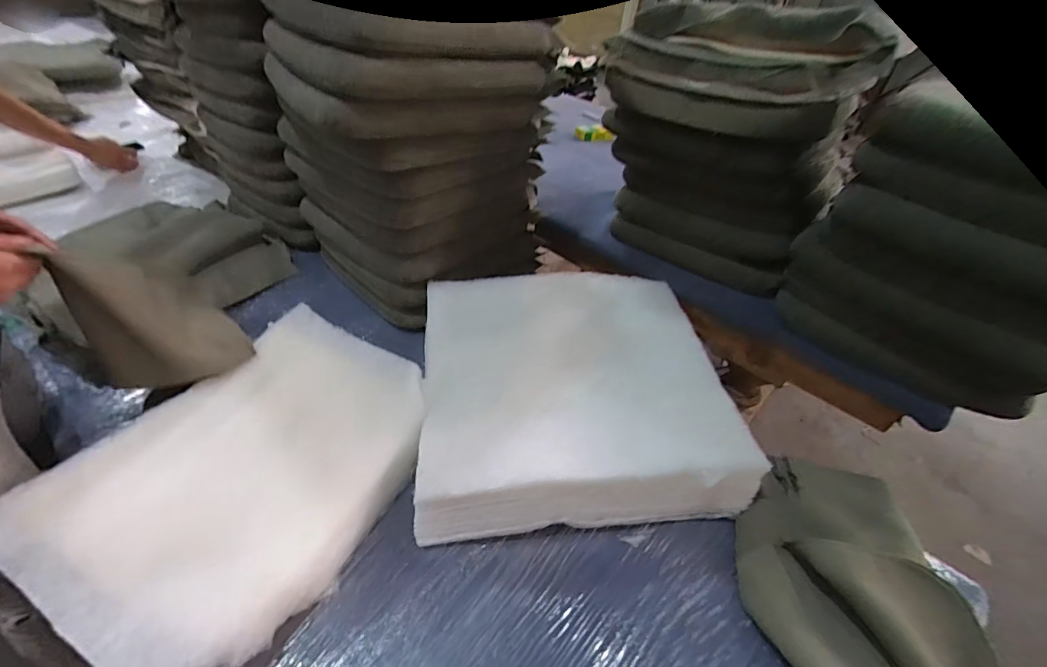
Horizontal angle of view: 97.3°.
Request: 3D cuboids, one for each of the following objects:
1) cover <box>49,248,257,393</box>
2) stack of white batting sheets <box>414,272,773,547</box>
[{"bbox_3d":[-0.602,-0.024,0.752,0.212,0.260,0.073,-22,48,-28],"label":"cover"},{"bbox_3d":[0.088,0.084,0.870,0.534,0.112,0.521,-1,42,-7],"label":"stack of white batting sheets"}]

